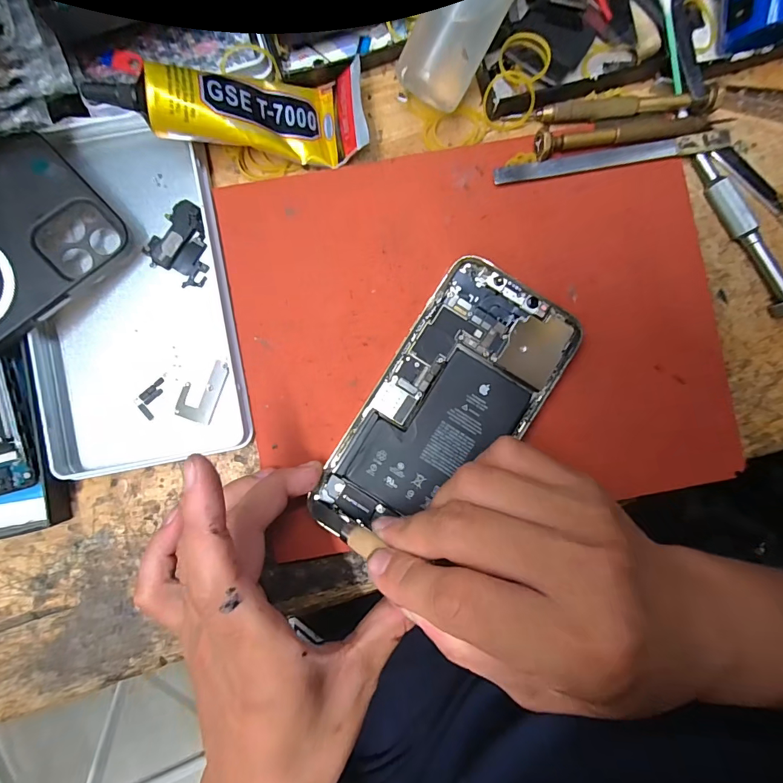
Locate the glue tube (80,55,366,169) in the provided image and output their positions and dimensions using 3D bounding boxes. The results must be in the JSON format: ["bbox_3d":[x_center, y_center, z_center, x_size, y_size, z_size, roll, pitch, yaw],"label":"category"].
[{"bbox_3d":[-0.074,-0.139,0.200,0.119,0.024,0.042,-8,88,-22],"label":"glue tube"}]

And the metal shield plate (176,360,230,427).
[{"bbox_3d":[-0.102,-0.001,0.224,0.021,0.004,0.034,18,88,0],"label":"metal shield plate"}]

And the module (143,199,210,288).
[{"bbox_3d":[-0.110,-0.080,0.222,0.034,0.004,0.038,33,88,0],"label":"module"}]

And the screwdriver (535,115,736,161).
[{"bbox_3d":[0.130,-0.138,0.219,0.107,0.012,0.014,-8,88,-1],"label":"screwdriver"}]

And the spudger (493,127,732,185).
[{"bbox_3d":[0.120,-0.127,0.224,0.129,0.004,0.013,-11,92,0],"label":"spudger"}]

